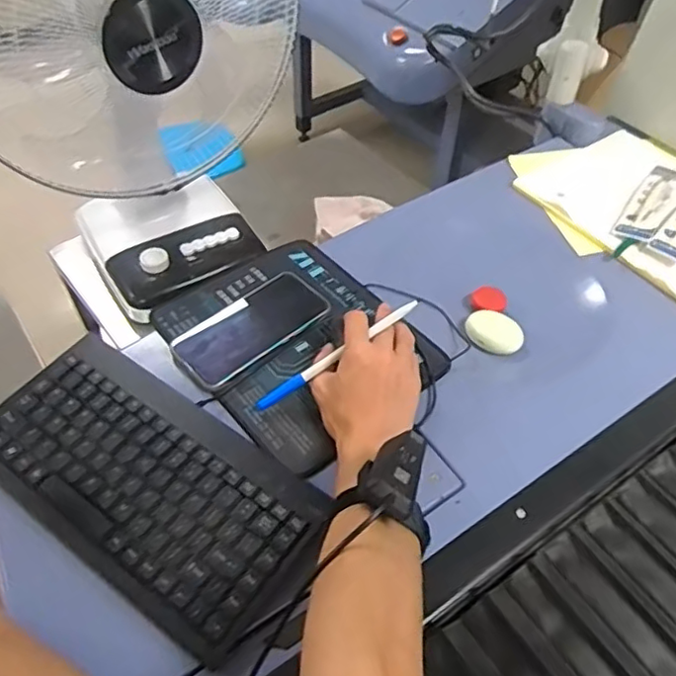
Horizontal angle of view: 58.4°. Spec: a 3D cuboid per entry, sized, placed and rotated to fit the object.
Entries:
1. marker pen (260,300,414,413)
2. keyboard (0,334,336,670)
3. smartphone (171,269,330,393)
[{"bbox_3d":[-0.001,0.016,0.555,0.174,0.013,0.013,-33,53,0],"label":"marker pen"},{"bbox_3d":[-0.157,0.116,0.496,0.297,0.030,0.139,30,55,21],"label":"keyboard"},{"bbox_3d":[-0.087,-0.013,0.624,0.162,0.015,0.078,-34,59,-26],"label":"smartphone"}]

